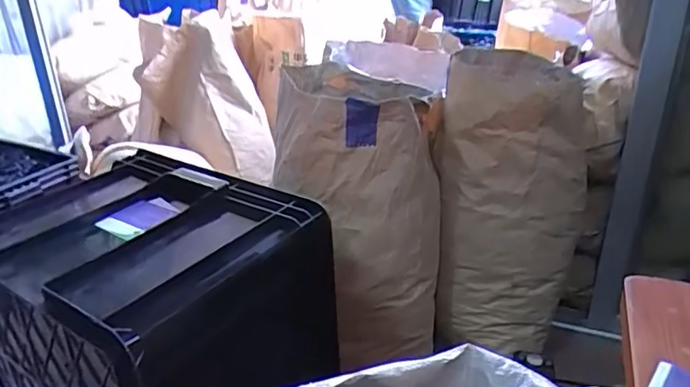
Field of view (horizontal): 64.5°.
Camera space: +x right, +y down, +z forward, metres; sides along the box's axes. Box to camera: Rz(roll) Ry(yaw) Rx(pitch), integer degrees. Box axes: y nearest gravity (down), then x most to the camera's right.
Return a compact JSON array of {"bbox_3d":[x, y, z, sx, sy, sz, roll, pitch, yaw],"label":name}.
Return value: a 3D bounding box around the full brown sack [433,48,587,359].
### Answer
[{"bbox_3d":[0.356,0.004,1.261,0.297,0.589,0.383,0,27,3],"label":"full brown sack"}]

